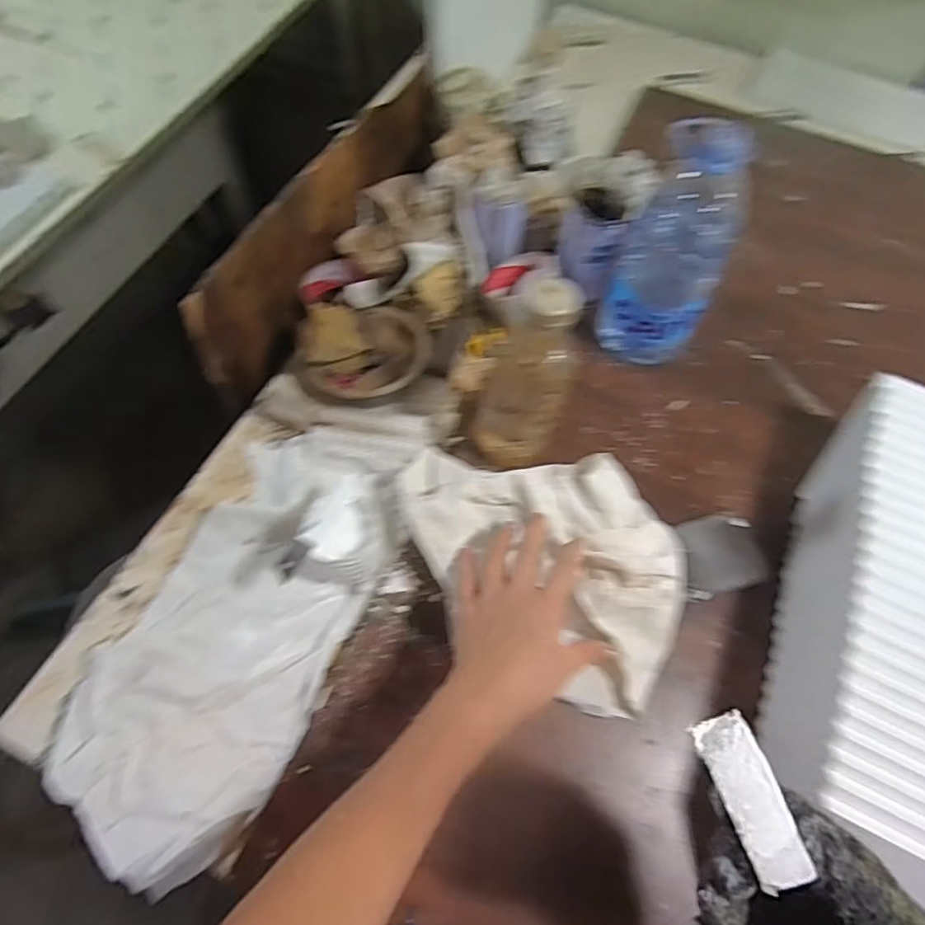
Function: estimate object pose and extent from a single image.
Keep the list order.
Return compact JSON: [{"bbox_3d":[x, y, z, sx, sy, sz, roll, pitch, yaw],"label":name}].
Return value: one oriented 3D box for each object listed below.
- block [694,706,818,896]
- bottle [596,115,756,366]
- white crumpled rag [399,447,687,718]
[{"bbox_3d":[0.140,0.161,0.274,0.025,0.009,0.069,-14,61,-7],"label":"block"},{"bbox_3d":[0.211,-0.207,0.570,0.102,0.236,0.098,21,64,11],"label":"bottle"},{"bbox_3d":[0.066,0.094,0.512,0.252,0.052,0.223,4,62,3],"label":"white crumpled rag"}]

